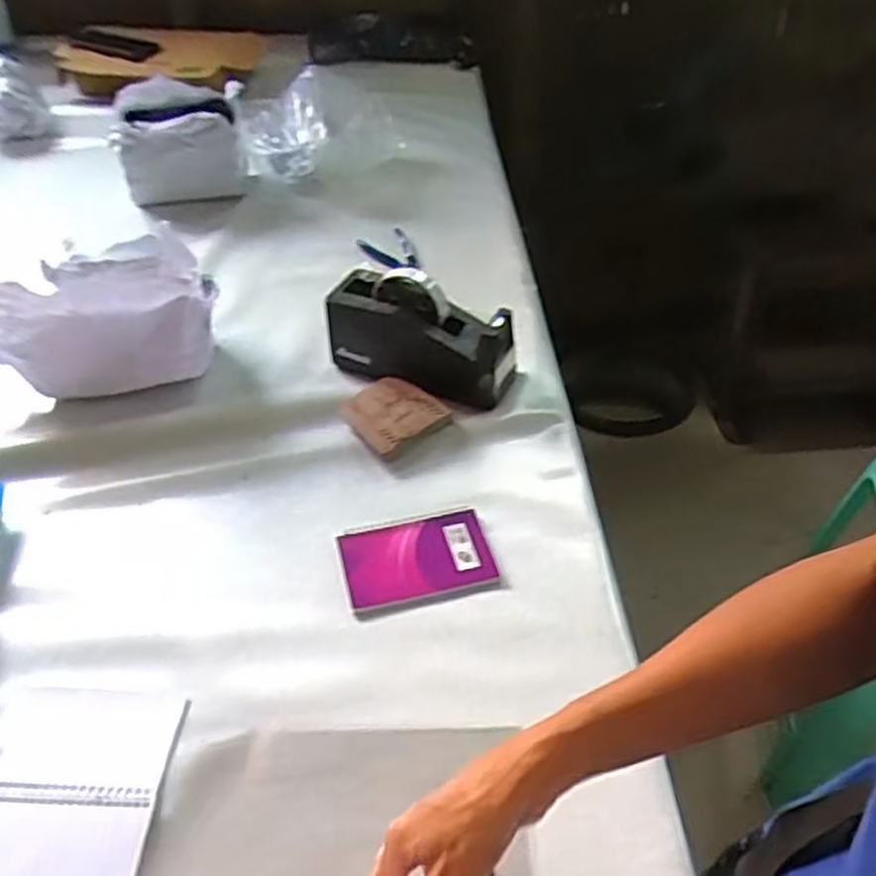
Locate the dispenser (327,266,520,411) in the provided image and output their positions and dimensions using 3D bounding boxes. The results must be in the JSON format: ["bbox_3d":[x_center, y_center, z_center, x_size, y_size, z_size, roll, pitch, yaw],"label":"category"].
[{"bbox_3d":[-0.019,-0.115,0.836,0.206,0.108,0.073,18,45,20],"label":"dispenser"}]

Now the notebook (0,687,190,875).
[{"bbox_3d":[-0.257,0.246,0.525,0.131,0.008,0.162,1,42,1],"label":"notebook"}]

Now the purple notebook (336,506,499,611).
[{"bbox_3d":[-0.019,0.103,0.679,0.130,0.011,0.083,-10,42,-11],"label":"purple notebook"}]

